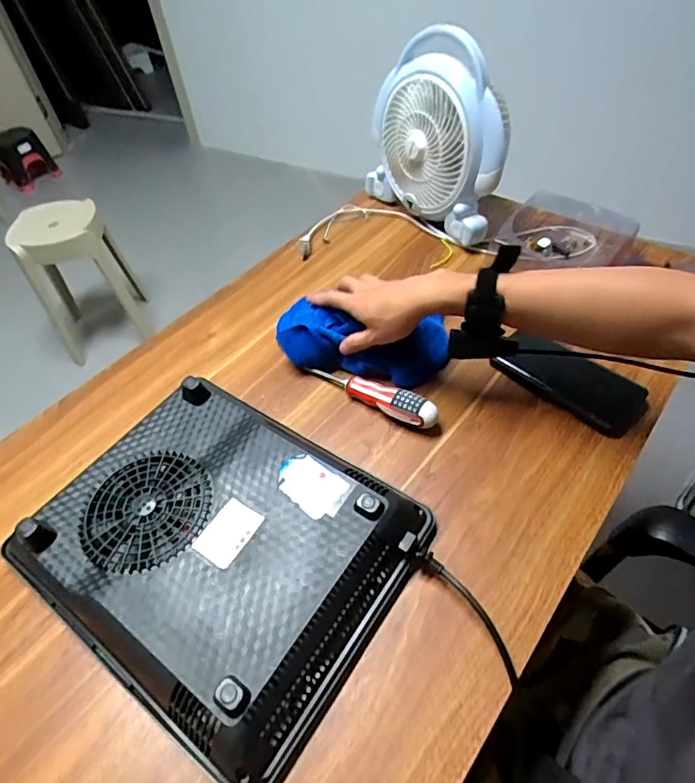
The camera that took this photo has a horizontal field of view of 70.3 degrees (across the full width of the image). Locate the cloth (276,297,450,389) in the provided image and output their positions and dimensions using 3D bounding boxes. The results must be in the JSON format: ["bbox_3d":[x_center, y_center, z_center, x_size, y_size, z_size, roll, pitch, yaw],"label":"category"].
[{"bbox_3d":[0.016,-0.065,0.613,0.205,0.061,0.084,11,51,4],"label":"cloth"}]

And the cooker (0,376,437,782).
[{"bbox_3d":[-0.121,0.137,0.462,0.317,0.059,0.269,27,57,25],"label":"cooker"}]

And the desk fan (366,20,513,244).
[{"bbox_3d":[0.134,-0.382,0.755,0.101,0.242,0.263,-29,53,-19],"label":"desk fan"}]

